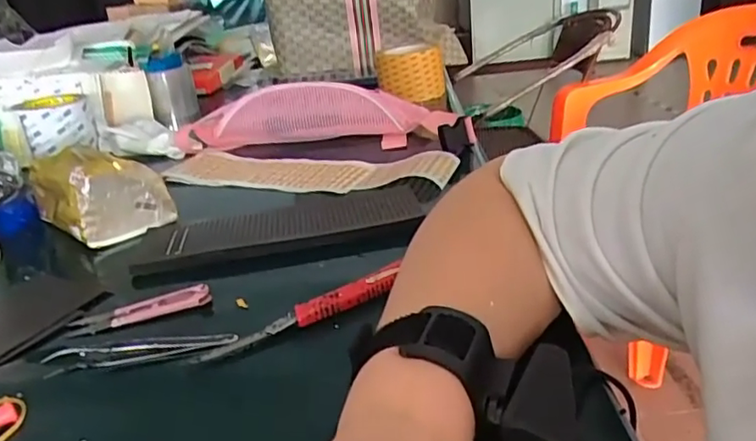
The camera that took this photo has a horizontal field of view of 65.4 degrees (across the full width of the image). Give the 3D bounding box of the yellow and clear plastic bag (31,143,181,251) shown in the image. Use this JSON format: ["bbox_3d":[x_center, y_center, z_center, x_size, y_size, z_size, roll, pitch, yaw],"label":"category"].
[{"bbox_3d":[-0.288,-0.037,0.606,0.099,0.069,0.152,-23,29,-36],"label":"yellow and clear plastic bag"}]

